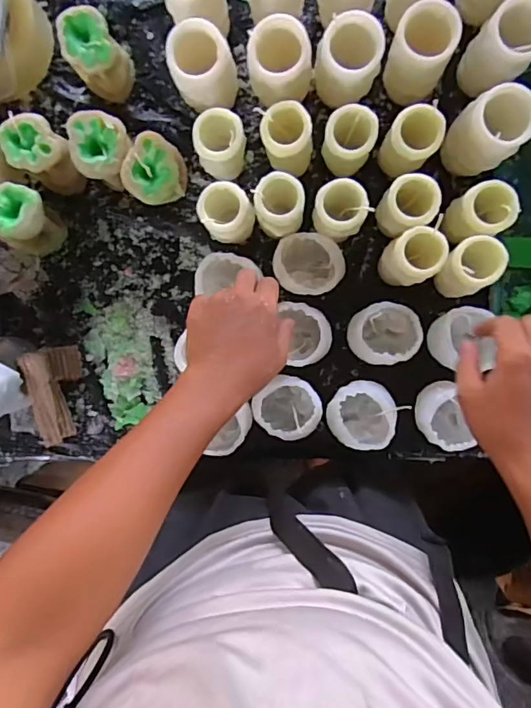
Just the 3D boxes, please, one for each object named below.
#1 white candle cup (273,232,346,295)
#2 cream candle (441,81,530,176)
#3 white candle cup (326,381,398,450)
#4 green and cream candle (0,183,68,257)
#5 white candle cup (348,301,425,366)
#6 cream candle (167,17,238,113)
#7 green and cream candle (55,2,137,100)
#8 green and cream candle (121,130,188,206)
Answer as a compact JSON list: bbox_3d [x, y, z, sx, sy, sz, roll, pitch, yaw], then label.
[{"bbox_3d":[0.050,-0.100,0.576,0.079,0.054,0.068,3,94,4],"label":"white candle cup"},{"bbox_3d":[0.226,-0.227,0.519,0.066,0.095,0.060,0,94,5],"label":"cream candle"},{"bbox_3d":[0.109,0.066,0.572,0.073,0.058,0.070,0,94,5],"label":"white candle cup"},{"bbox_3d":[-0.282,-0.155,0.591,0.062,0.079,0.067,0,94,5],"label":"green and cream candle"},{"bbox_3d":[0.134,-0.024,0.574,0.080,0.054,0.069,-1,94,5],"label":"white candle cup"},{"bbox_3d":[-0.062,-0.299,0.545,0.061,0.113,0.056,0,94,5],"label":"cream candle"},{"bbox_3d":[-0.190,-0.338,0.573,0.058,0.069,0.072,-30,91,6],"label":"green and cream candle"},{"bbox_3d":[-0.122,-0.205,0.577,0.052,0.077,0.067,30,96,2],"label":"green and cream candle"}]

